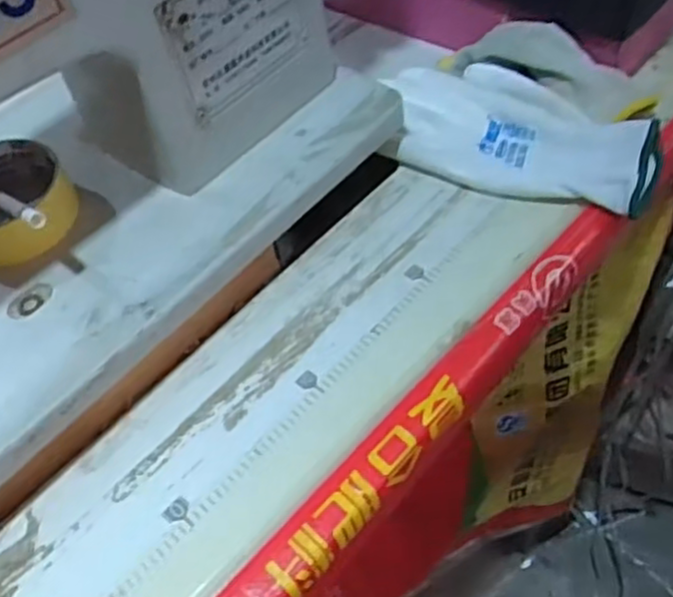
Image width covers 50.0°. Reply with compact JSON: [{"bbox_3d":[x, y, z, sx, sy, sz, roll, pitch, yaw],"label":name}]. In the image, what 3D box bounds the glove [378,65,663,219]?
[{"bbox_3d":[0.122,-0.118,0.501,0.194,0.021,0.093,18,73,27],"label":"glove"}]

